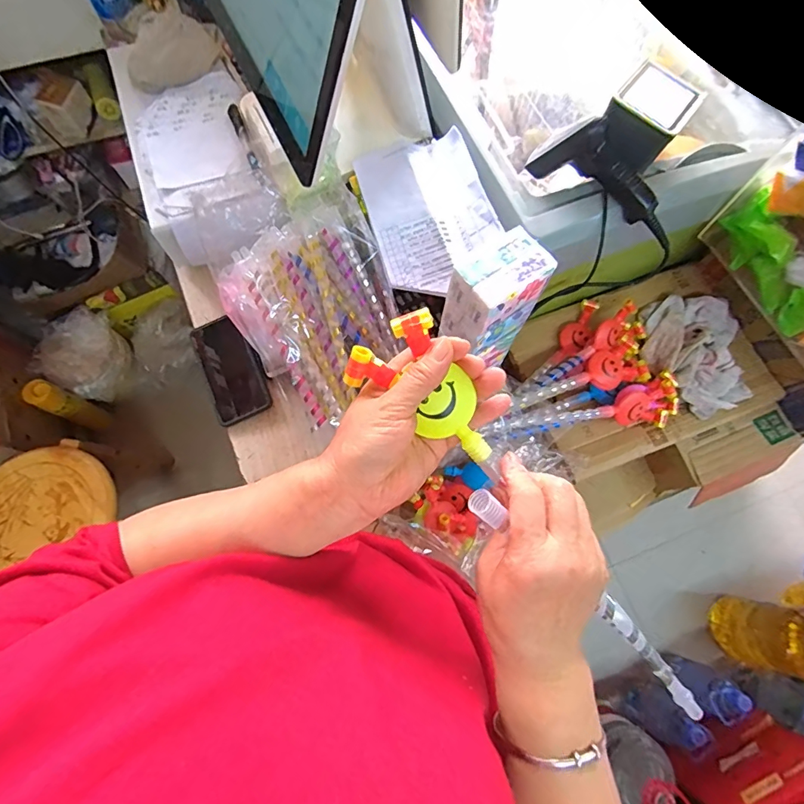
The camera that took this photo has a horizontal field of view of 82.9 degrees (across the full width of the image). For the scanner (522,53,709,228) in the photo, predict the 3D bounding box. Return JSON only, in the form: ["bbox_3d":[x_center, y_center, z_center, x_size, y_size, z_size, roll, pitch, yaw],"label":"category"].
[{"bbox_3d":[0.248,-0.310,0.528,0.166,0.080,0.153,15,74,2],"label":"scanner"}]

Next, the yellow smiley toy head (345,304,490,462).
[{"bbox_3d":[0.012,-0.001,0.321,0.070,0.023,0.111,-28,98,9],"label":"yellow smiley toy head"}]

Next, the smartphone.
[{"bbox_3d":[-0.230,-0.047,0.613,0.072,0.012,0.149,-22,76,-8],"label":"smartphone"}]

